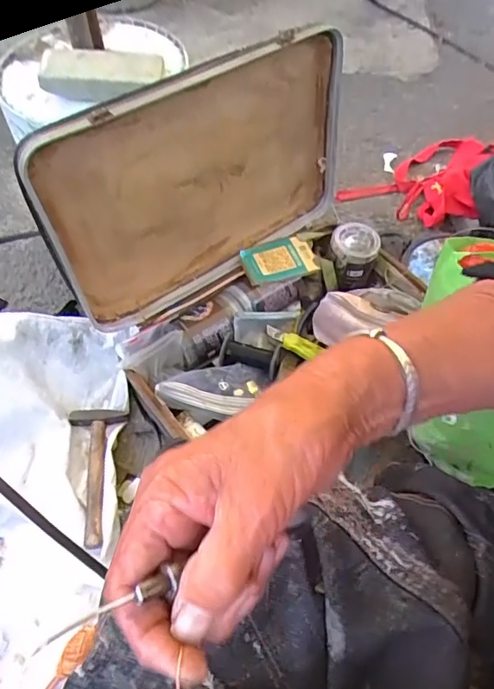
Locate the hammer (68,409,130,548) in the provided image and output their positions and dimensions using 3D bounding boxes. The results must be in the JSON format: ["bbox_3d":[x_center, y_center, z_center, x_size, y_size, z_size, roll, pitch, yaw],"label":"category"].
[{"bbox_3d":[-0.247,0.196,0.796,0.094,0.030,0.224,0,57,1],"label":"hammer"}]

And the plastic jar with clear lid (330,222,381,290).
[{"bbox_3d":[0.186,-0.155,0.908,0.079,0.089,0.073,-1,57,1],"label":"plastic jar with clear lid"}]

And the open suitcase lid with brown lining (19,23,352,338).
[{"bbox_3d":[-0.075,-0.265,0.836,0.512,0.337,0.057,-32,47,-19],"label":"open suitcase lid with brown lining"}]

